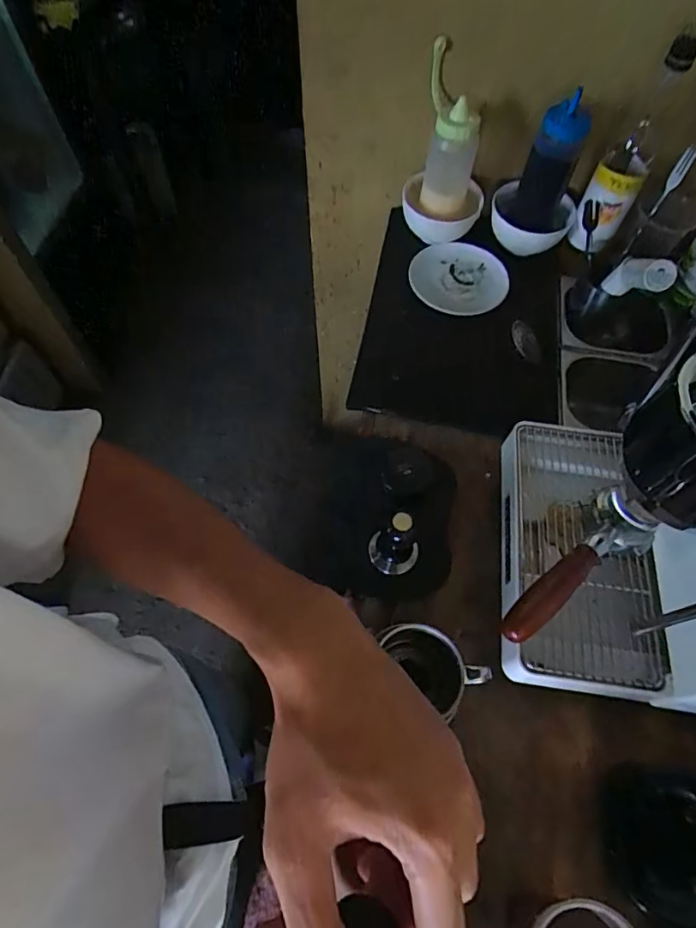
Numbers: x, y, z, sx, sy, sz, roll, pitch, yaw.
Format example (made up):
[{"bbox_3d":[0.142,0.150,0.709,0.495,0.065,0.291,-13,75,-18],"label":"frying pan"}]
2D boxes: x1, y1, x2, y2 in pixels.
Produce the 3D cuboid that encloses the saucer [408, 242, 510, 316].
[{"bbox_3d":[0.178,-0.299,0.824,0.152,0.020,0.163,1,62,-1],"label":"saucer"}]

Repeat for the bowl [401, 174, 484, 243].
[{"bbox_3d":[0.153,-0.428,0.868,0.131,0.057,0.131,1,62,-1],"label":"bowl"}]

